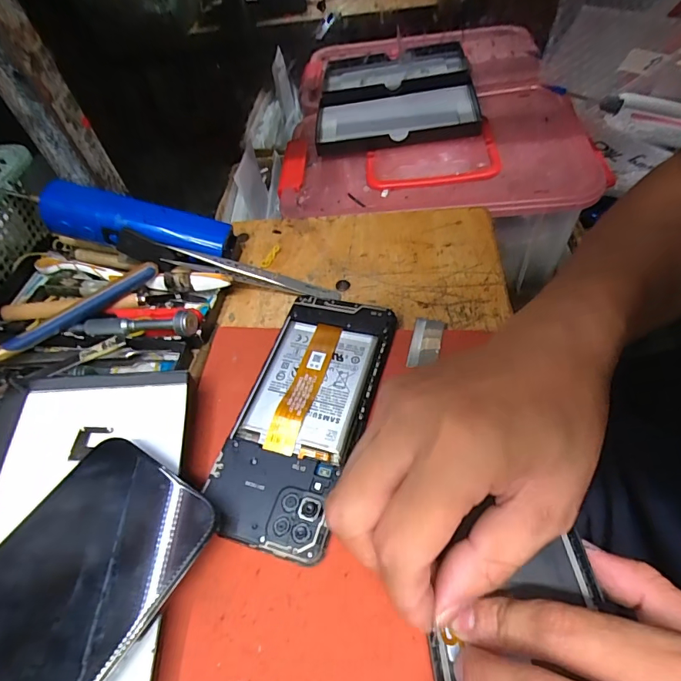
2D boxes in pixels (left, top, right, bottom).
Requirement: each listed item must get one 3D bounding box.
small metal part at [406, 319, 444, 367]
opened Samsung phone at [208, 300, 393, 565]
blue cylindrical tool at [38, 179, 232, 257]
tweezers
[{"bbox_3d":[0.055,0.001,0.278,0.019,0.004,0.043,9,48,13],"label":"small metal part"},{"bbox_3d":[-0.020,0.038,0.252,0.070,0.010,0.157,12,53,14],"label":"opened Samsung phone"},{"bbox_3d":[-0.149,-0.086,0.317,0.130,0.028,0.032,9,51,-7],"label":"blue cylindrical tool"},{"bbox_3d":[-0.087,-0.052,0.314,0.169,0.025,0.017,14,53,0],"label":"tweezers"}]

